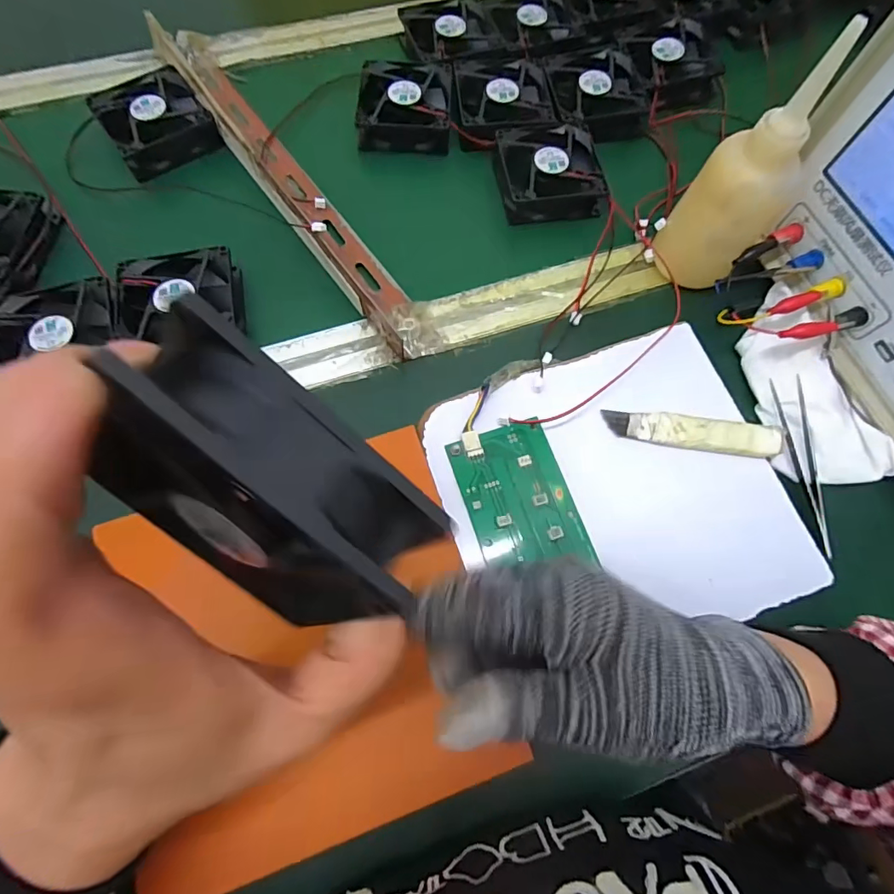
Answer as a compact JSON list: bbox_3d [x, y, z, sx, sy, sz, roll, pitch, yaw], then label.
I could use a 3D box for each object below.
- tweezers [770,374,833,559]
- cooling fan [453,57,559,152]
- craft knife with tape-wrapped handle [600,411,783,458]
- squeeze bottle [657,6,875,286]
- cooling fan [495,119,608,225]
[{"bbox_3d":[0.241,0.010,0.325,0.017,0.004,0.120,-9,71,15],"label":"tweezers"},{"bbox_3d":[0.050,-0.305,0.432,0.082,0.025,0.089,-4,67,-3],"label":"cooling fan"},{"bbox_3d":[0.162,-0.010,0.320,0.111,0.007,0.024,7,67,2],"label":"craft knife with tape-wrapped handle"},{"bbox_3d":[0.198,-0.176,0.310,0.061,0.135,0.076,42,72,15],"label":"squeeze bottle"},{"bbox_3d":[0.084,-0.229,0.407,0.086,0.024,0.084,0,67,-1],"label":"cooling fan"}]

